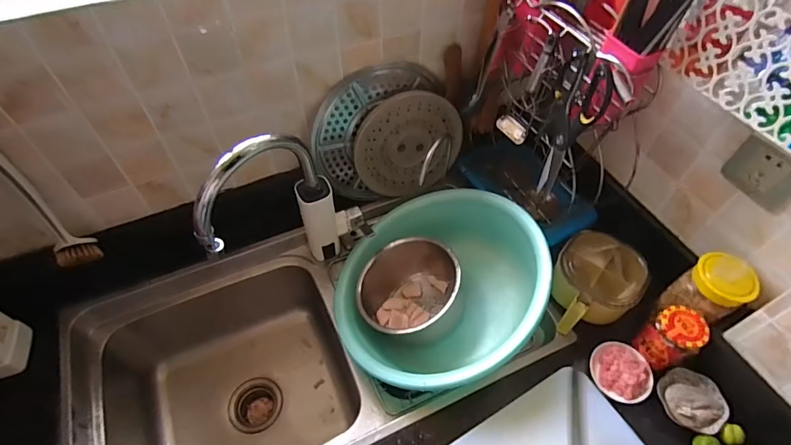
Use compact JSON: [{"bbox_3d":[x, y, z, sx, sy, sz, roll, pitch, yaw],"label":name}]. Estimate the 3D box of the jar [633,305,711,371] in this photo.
[{"bbox_3d":[0.432,0.181,0.680,0.065,0.089,0.067,1,52,-1],"label":"jar"}]

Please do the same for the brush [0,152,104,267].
[{"bbox_3d":[-0.520,-0.016,0.629,0.037,0.247,0.054,29,57,19],"label":"brush"}]

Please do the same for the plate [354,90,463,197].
[{"bbox_3d":[0.023,-0.150,0.854,0.216,0.202,0.026,-43,40,15],"label":"plate"}]

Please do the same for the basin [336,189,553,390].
[{"bbox_3d":[0.094,0.129,0.803,0.382,0.155,0.382,-6,52,26],"label":"basin"}]

